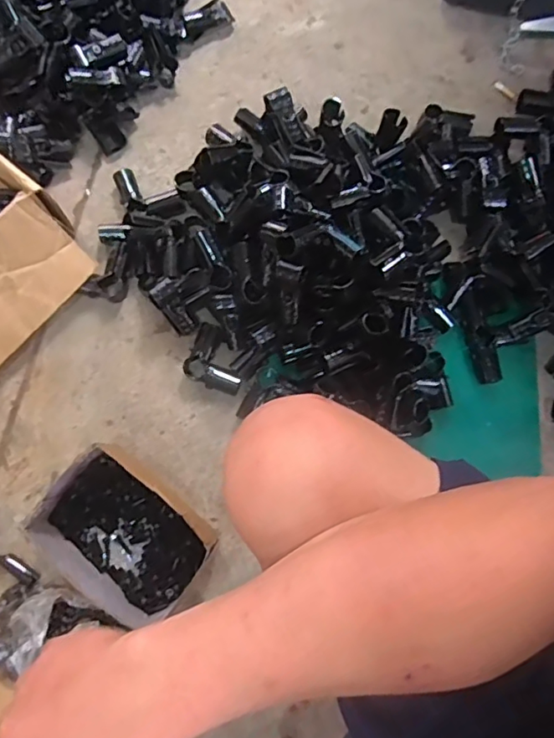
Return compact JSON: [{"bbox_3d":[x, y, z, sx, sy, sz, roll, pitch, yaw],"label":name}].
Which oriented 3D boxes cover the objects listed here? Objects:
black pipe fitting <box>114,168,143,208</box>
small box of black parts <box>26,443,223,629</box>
[{"bbox_3d":[-0.213,-0.258,0.788,0.029,0.026,0.057,-18,78,-6],"label":"black pipe fitting"},{"bbox_3d":[-0.185,0.208,0.666,0.209,0.078,0.146,42,79,7],"label":"small box of black parts"}]

